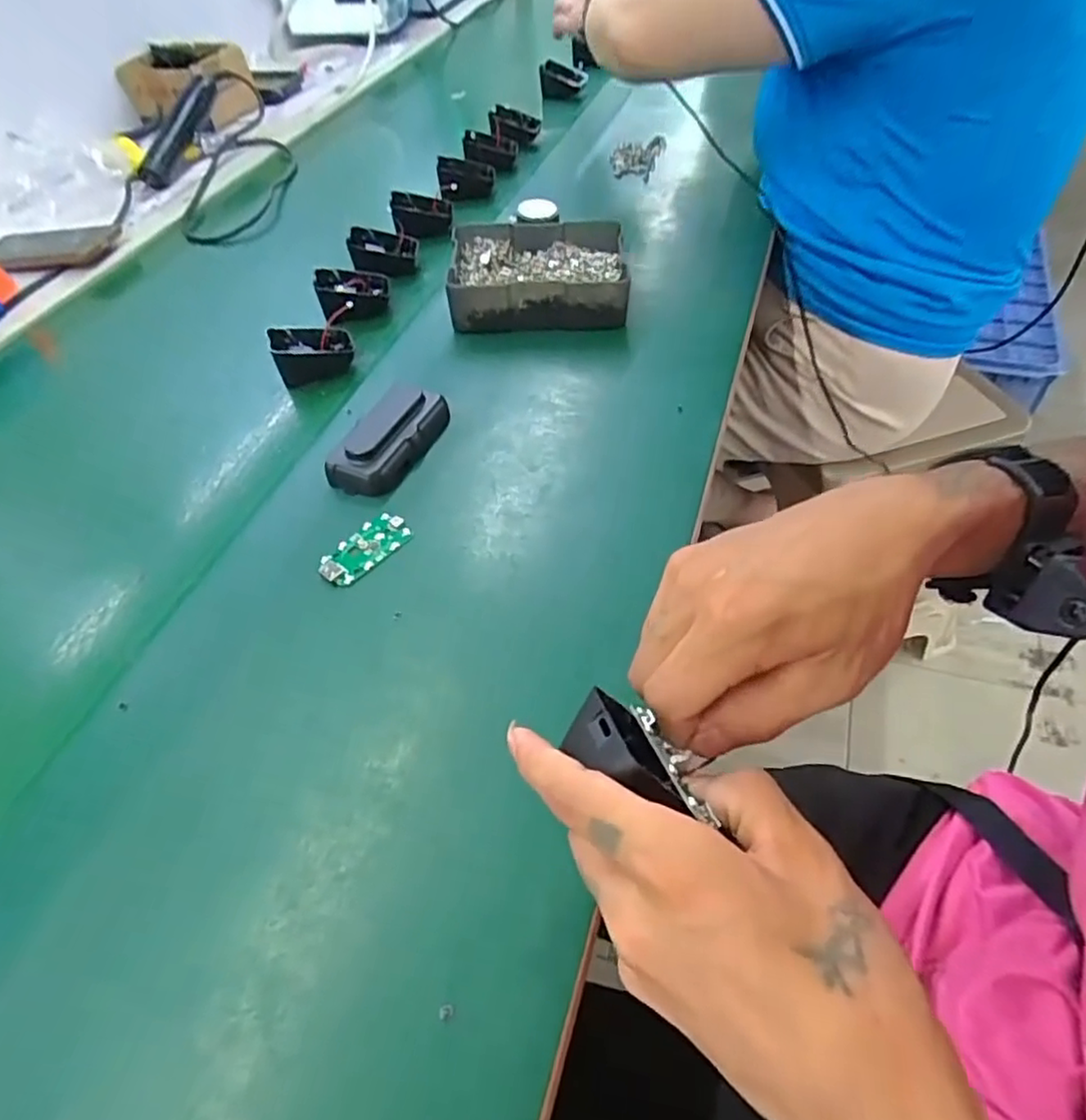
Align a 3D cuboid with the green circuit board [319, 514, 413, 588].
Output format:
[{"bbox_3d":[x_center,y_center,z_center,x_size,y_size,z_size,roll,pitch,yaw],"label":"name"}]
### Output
[{"bbox_3d":[-0.118,-0.009,0.428,0.034,0.005,0.063,32,60,27],"label":"green circuit board"}]

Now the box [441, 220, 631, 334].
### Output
[{"bbox_3d":[-0.004,-0.267,0.606,0.161,0.047,0.132,-4,51,1],"label":"box"}]

